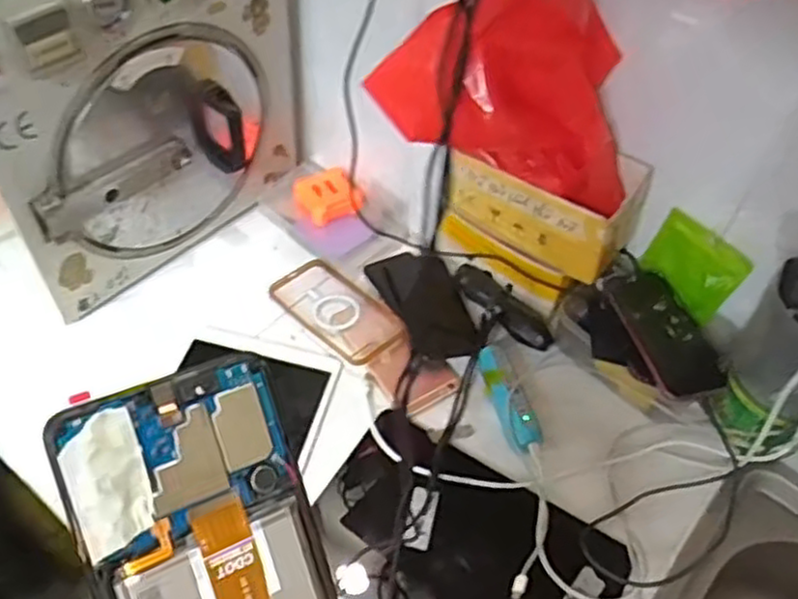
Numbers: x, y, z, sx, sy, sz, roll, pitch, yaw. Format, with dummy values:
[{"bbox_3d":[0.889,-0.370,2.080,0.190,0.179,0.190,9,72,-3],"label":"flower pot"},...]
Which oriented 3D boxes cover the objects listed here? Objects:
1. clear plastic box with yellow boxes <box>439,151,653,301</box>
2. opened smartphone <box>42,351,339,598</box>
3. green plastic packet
[{"bbox_3d":[0.150,-0.090,0.810,0.192,0.167,0.098,32,56,19],"label":"clear plastic box with yellow boxes"},{"bbox_3d":[-0.057,0.097,0.243,0.072,0.004,0.146,-18,93,-29],"label":"opened smartphone"},{"bbox_3d":[0.304,-0.034,0.765,0.018,0.097,0.098,-25,58,-23],"label":"green plastic packet"}]

